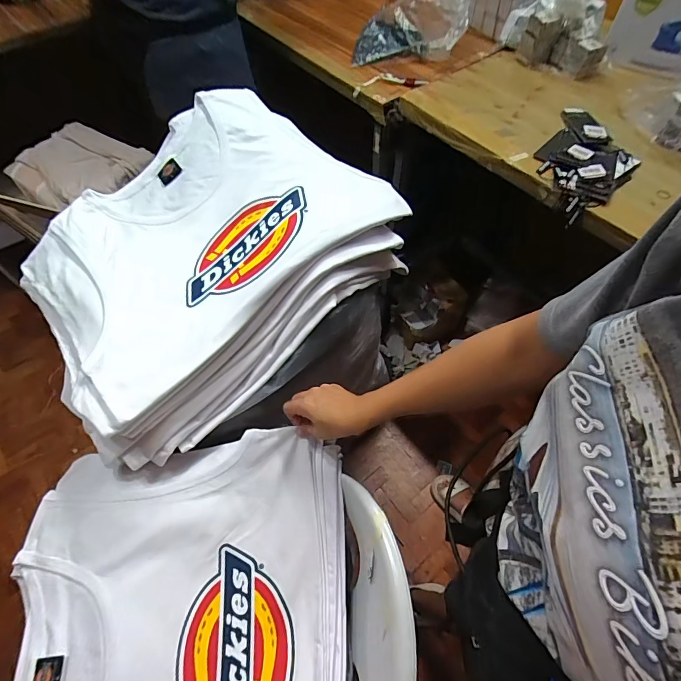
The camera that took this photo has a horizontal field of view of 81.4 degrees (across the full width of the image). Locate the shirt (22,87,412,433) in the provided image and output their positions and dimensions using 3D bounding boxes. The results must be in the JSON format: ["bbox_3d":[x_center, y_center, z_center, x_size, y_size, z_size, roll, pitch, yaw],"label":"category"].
[{"bbox_3d":[-0.214,-0.173,0.603,0.508,0.055,0.375,-43,67,-13],"label":"shirt"}]

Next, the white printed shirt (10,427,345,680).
[{"bbox_3d":[-0.198,0.379,0.434,0.401,0.082,0.534,-2,58,0],"label":"white printed shirt"}]

